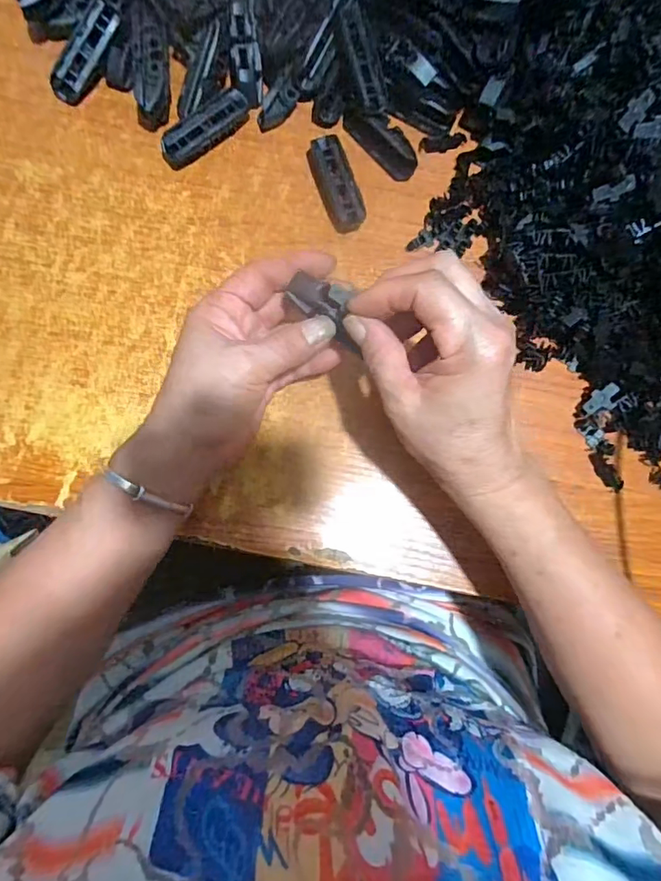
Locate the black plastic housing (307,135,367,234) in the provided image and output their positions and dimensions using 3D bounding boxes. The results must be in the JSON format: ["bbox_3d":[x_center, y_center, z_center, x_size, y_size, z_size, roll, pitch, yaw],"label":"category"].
[{"bbox_3d":[0.004,-0.193,0.376,0.024,0.020,0.072,-19,85,-4],"label":"black plastic housing"}]

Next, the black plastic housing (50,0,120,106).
[{"bbox_3d":[-0.180,-0.284,0.369,0.024,0.014,0.072,42,105,2],"label":"black plastic housing"}]

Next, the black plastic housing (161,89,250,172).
[{"bbox_3d":[-0.093,-0.233,0.375,0.075,0.021,0.018,-40,87,-5],"label":"black plastic housing"}]

